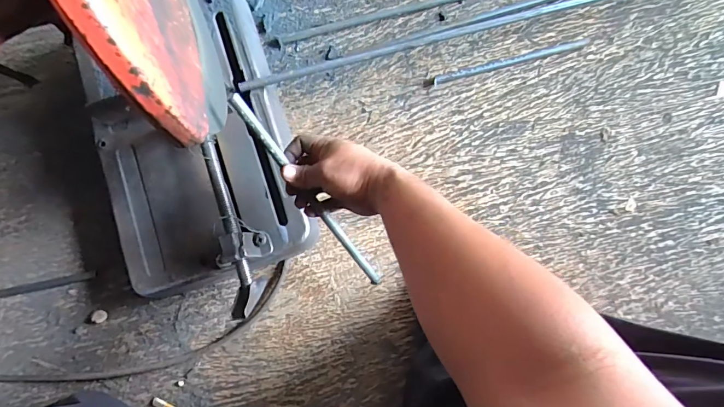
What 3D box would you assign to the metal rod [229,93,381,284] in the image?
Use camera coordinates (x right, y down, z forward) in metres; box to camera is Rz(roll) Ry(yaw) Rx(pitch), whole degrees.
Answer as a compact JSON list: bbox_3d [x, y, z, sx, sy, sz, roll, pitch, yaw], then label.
[{"bbox_3d":[-0.052,0.001,0.462,0.012,0.009,0.295,-38,123,-4],"label":"metal rod"}]

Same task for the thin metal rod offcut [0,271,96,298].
[{"bbox_3d":[-0.548,0.136,0.597,0.295,0.008,0.014,-12,83,-1],"label":"thin metal rod offcut"}]

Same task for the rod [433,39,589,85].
[{"bbox_3d":[0.238,-0.227,0.634,0.249,0.012,0.012,-14,83,-1],"label":"rod"}]

